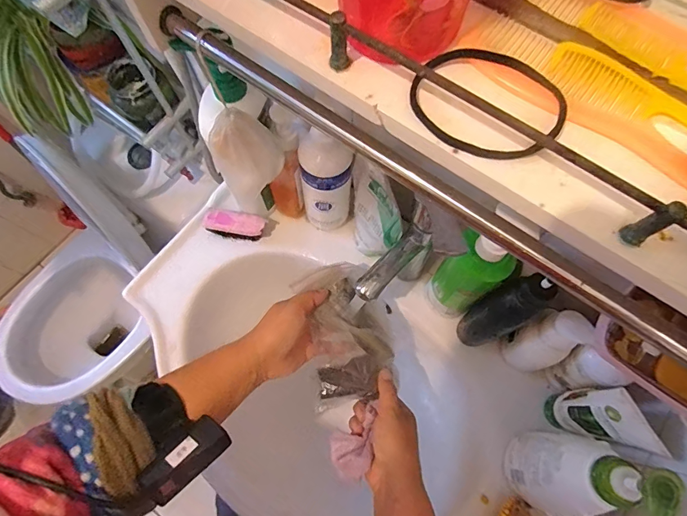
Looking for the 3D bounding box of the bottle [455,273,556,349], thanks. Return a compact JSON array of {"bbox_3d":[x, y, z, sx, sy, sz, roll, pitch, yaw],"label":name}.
[{"bbox_3d":[0.184,0.066,0.476,0.059,0.177,0.050,-27,72,-9],"label":"bottle"}]

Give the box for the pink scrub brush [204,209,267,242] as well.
[{"bbox_3d":[-0.158,-0.048,0.592,0.088,0.026,0.032,11,71,5],"label":"pink scrub brush"}]

